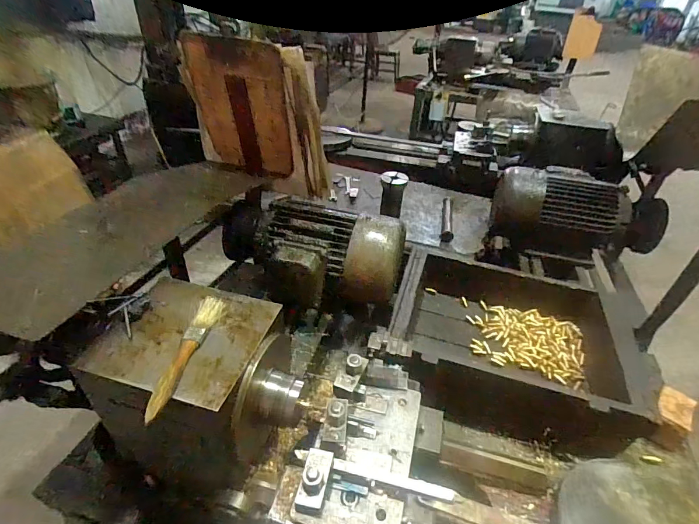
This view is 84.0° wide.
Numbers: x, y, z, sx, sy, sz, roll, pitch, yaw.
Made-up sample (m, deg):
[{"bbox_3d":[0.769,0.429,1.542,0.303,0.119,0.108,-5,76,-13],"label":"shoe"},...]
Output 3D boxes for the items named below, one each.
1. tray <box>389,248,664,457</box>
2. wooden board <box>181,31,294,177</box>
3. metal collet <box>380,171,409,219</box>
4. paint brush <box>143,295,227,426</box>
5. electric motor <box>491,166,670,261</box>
[{"bbox_3d":[0.300,0.146,0.757,0.422,0.131,0.354,12,37,12],"label":"tray"},{"bbox_3d":[-0.214,-0.305,0.794,0.194,0.290,0.023,15,53,6],"label":"wooden board"},{"bbox_3d":[0.108,-0.164,0.967,0.066,0.093,0.067,4,36,2],"label":"metal collet"},{"bbox_3d":[-0.174,0.094,0.411,0.026,0.013,0.155,7,36,6],"label":"paint brush"},{"bbox_3d":[0.526,-0.125,0.919,0.357,0.152,0.185,11,37,11],"label":"electric motor"}]

